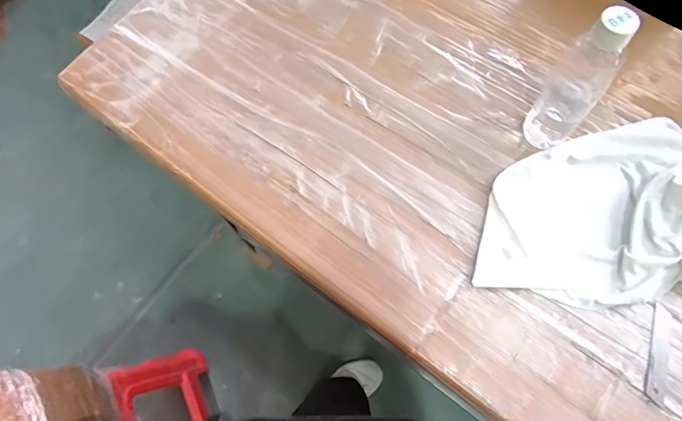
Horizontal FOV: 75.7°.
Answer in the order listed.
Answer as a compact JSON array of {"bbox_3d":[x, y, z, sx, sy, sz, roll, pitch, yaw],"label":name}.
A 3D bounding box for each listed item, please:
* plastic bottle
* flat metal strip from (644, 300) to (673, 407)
[{"bbox_3d":[0.247,-0.124,0.472,0.055,0.196,0.043,39,76,15],"label":"plastic bottle"},{"bbox_3d":[0.337,0.152,0.465,0.022,0.005,0.102,19,72,2],"label":"flat metal strip"}]

